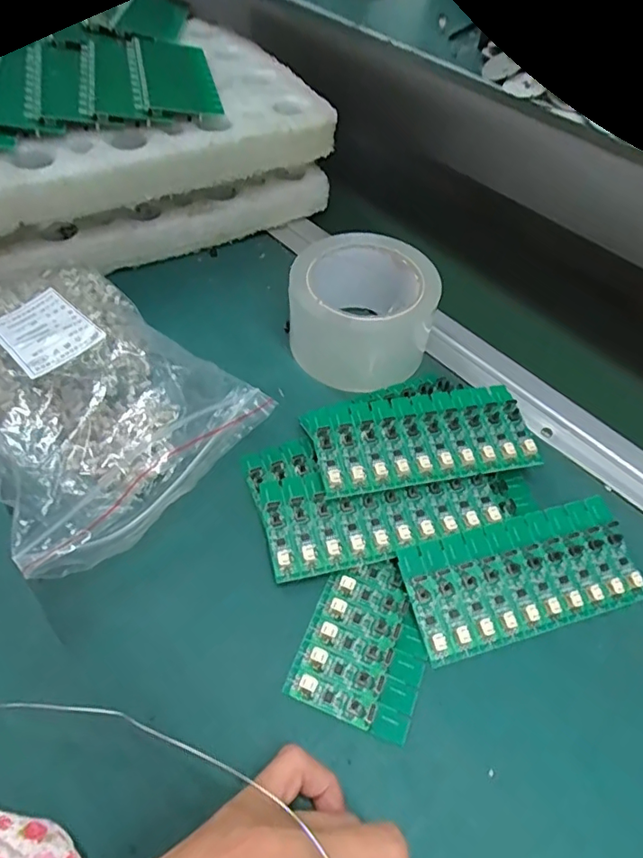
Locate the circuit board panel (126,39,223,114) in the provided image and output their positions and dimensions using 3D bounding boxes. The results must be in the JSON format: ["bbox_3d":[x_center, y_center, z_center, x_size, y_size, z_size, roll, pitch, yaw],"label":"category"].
[{"bbox_3d":[-0.129,-0.306,0.471,0.068,0.012,0.135,-9,53,-12],"label":"circuit board panel"}]

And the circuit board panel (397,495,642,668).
[{"bbox_3d":[0.116,0.081,0.308,0.137,0.006,0.063,-11,67,-14],"label":"circuit board panel"}]

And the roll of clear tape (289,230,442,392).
[{"bbox_3d":[0.029,-0.088,0.404,0.101,0.074,0.101,3,51,-3],"label":"roll of clear tape"}]

